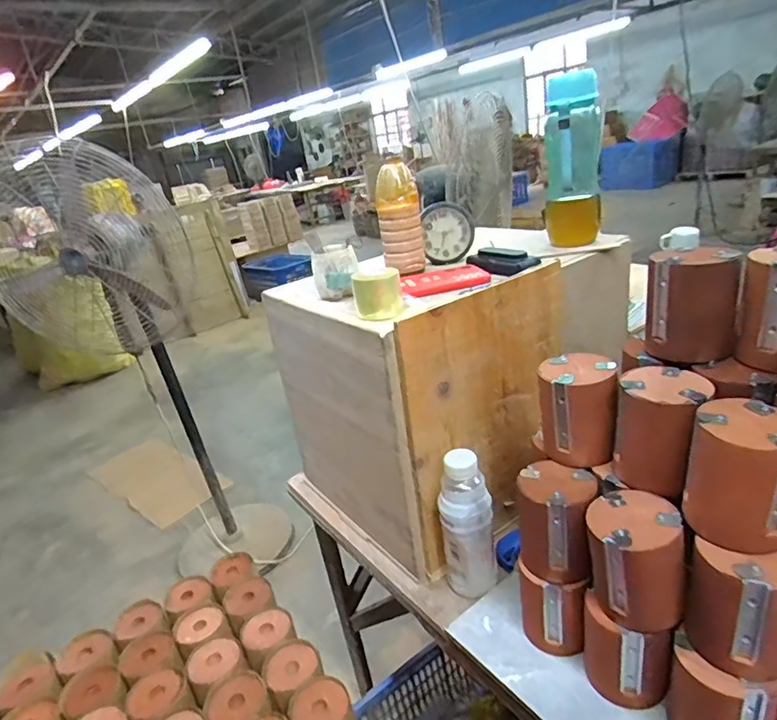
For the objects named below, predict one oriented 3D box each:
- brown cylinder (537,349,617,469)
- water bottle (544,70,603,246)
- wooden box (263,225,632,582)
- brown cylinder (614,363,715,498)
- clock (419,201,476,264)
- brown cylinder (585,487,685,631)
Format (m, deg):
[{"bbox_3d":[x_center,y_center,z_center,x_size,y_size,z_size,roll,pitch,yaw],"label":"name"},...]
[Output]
[{"bbox_3d":[0.203,0.053,0.559,0.075,0.103,0.069,2,25,20],"label":"brown cylinder"},{"bbox_3d":[0.267,-0.282,0.748,0.075,0.233,0.070,1,24,18],"label":"water bottle"},{"bbox_3d":[0.101,0.021,0.838,0.425,0.361,0.343,-22,27,-31],"label":"wooden box"},{"bbox_3d":[0.263,0.066,0.502,0.074,0.099,0.083,5,26,27],"label":"brown cylinder"},{"bbox_3d":[0.091,-0.195,0.798,0.080,0.084,0.040,-3,24,10],"label":"clock"},{"bbox_3d":[0.228,0.185,0.484,0.078,0.101,0.075,-1,24,15],"label":"brown cylinder"}]

